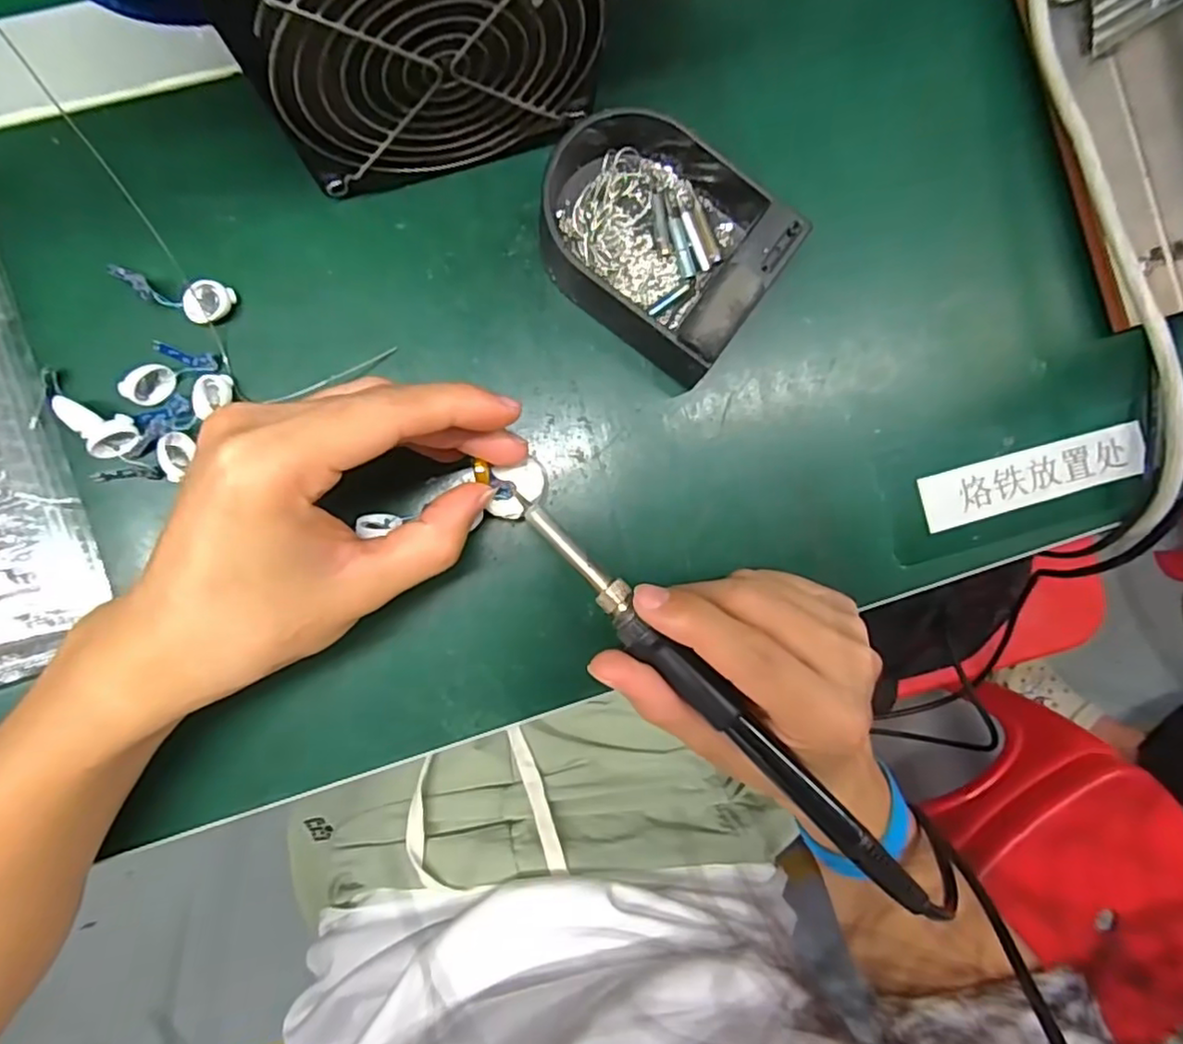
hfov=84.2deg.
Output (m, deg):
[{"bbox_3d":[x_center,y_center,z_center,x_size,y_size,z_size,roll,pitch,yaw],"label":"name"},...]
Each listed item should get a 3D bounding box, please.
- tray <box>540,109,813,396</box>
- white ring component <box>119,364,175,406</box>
[{"bbox_3d":[0.028,-0.123,0.270,0.105,0.037,0.091,37,85,-6],"label":"tray"},{"bbox_3d":[-0.177,-0.055,0.262,0.019,0.011,0.010,-39,94,-7],"label":"white ring component"}]

